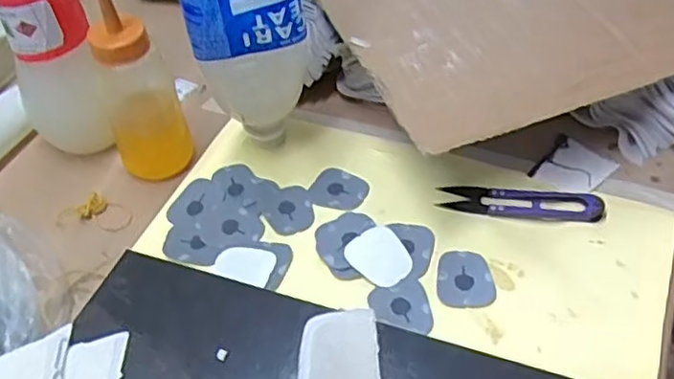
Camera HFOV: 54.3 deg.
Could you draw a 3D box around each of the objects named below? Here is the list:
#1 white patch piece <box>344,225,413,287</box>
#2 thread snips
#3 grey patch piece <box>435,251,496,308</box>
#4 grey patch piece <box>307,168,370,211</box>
[{"bbox_3d":[0.027,0.041,0.402,0.038,0.006,0.034,33,59,28],"label":"white patch piece"},{"bbox_3d":[0.118,0.006,0.422,0.100,0.008,0.022,6,50,9],"label":"thread snips"},{"bbox_3d":[0.076,0.052,0.389,0.033,0.004,0.038,-1,49,4],"label":"grey patch piece"},{"bbox_3d":[0.001,0.000,0.447,0.038,0.004,0.033,13,52,15],"label":"grey patch piece"}]

